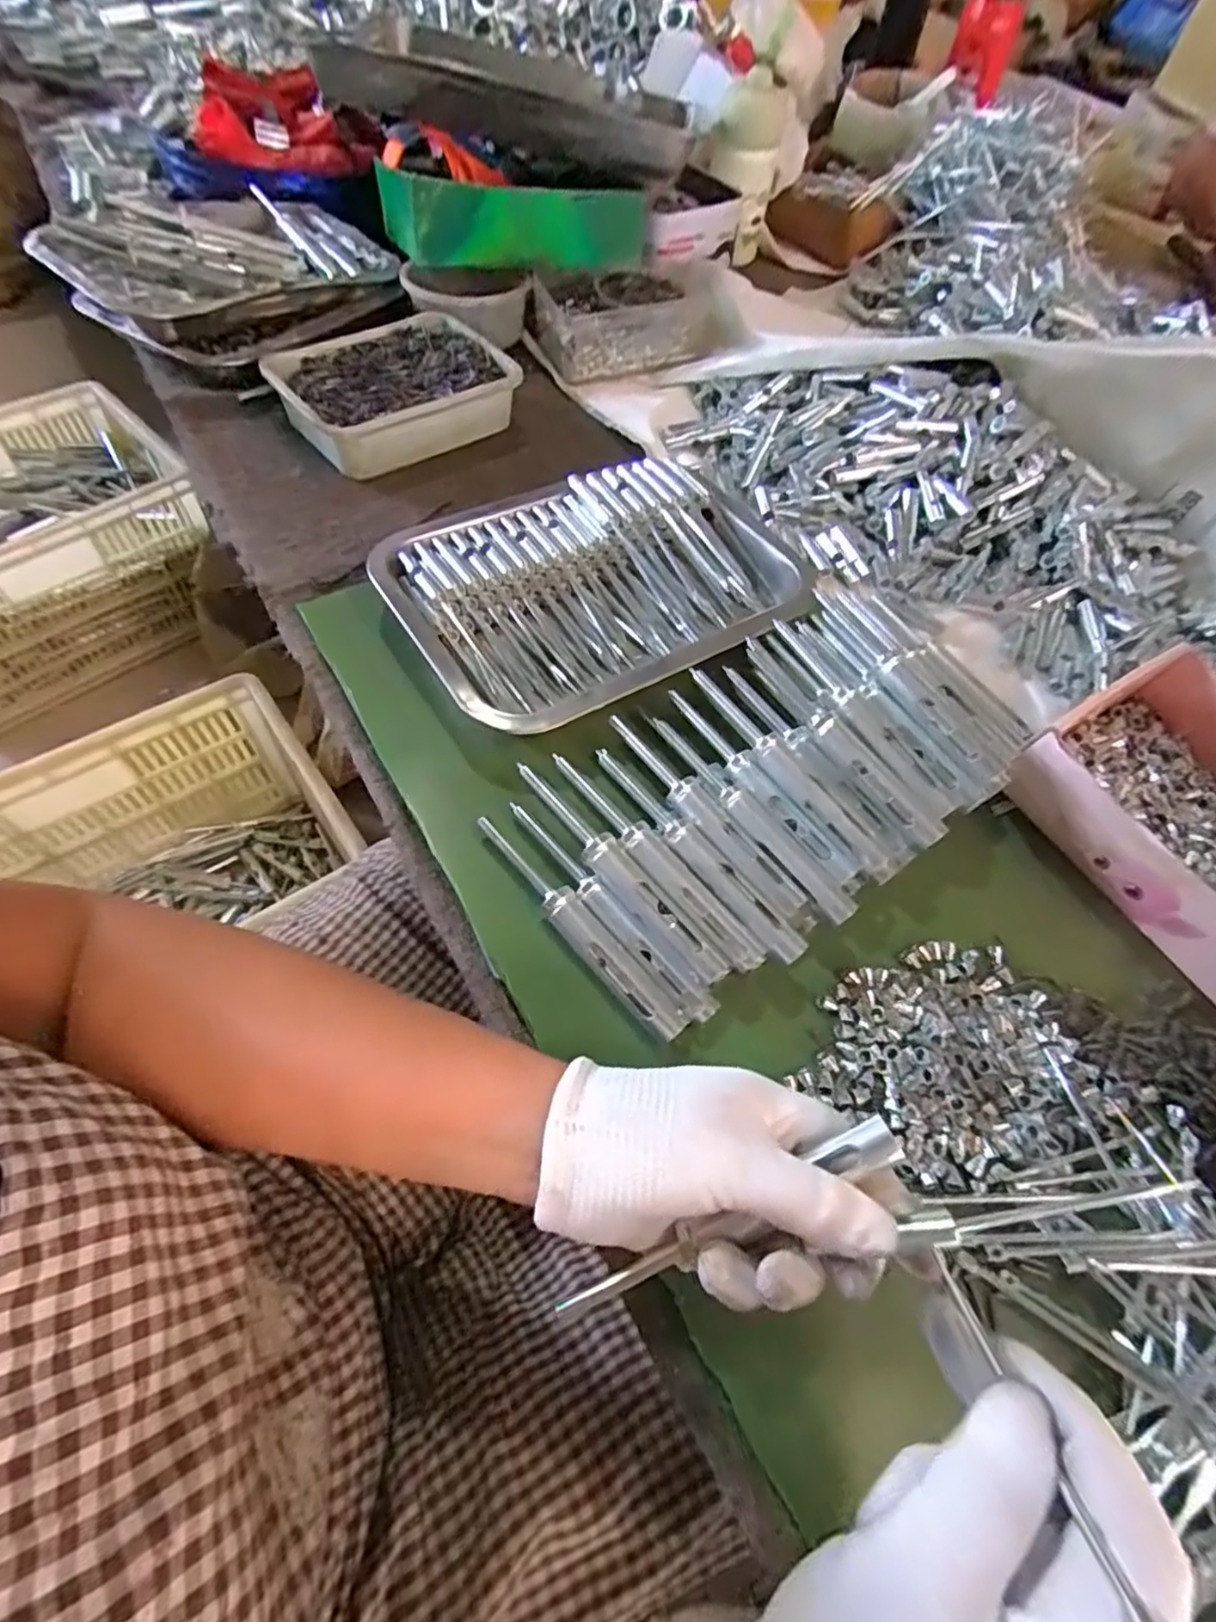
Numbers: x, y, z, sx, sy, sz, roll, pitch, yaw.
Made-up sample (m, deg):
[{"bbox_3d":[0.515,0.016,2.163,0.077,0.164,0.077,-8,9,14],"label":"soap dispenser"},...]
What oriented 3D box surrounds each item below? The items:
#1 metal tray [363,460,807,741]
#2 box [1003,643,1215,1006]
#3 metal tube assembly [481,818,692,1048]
[{"bbox_3d":[-0.002,-0.156,0.446,0.263,0.034,0.188,-28,67,-20],"label":"metal tray"},{"bbox_3d":[0.335,0.006,0.377,0.138,0.049,0.175,-29,67,-20],"label":"box"},{"bbox_3d":[-0.016,0.056,0.333,0.017,0.019,0.141,-38,70,-23],"label":"metal tube assembly"}]

